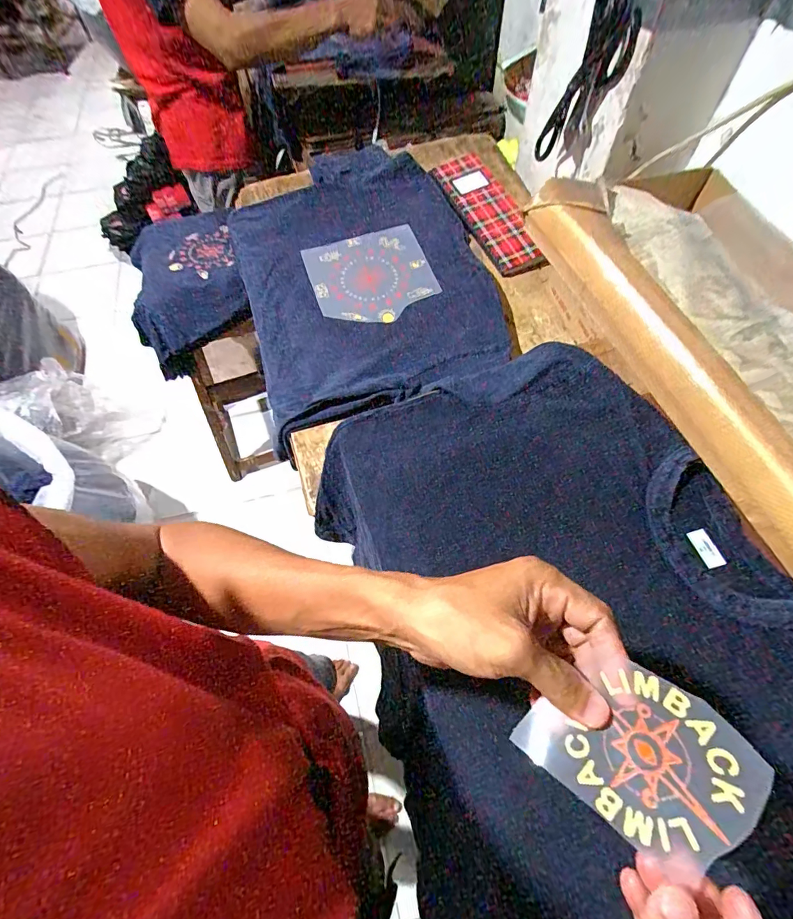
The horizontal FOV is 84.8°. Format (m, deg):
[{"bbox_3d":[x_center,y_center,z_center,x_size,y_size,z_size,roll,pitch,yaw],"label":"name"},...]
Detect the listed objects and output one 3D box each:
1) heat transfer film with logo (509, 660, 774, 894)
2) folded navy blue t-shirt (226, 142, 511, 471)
[{"bbox_3d":[0.114,0.140,0.209,0.087,0.011,0.076,37,97,38],"label":"heat transfer film with logo"},{"bbox_3d":[-0.068,-0.351,0.829,0.443,0.092,0.621,-16,61,-7],"label":"folded navy blue t-shirt"}]

